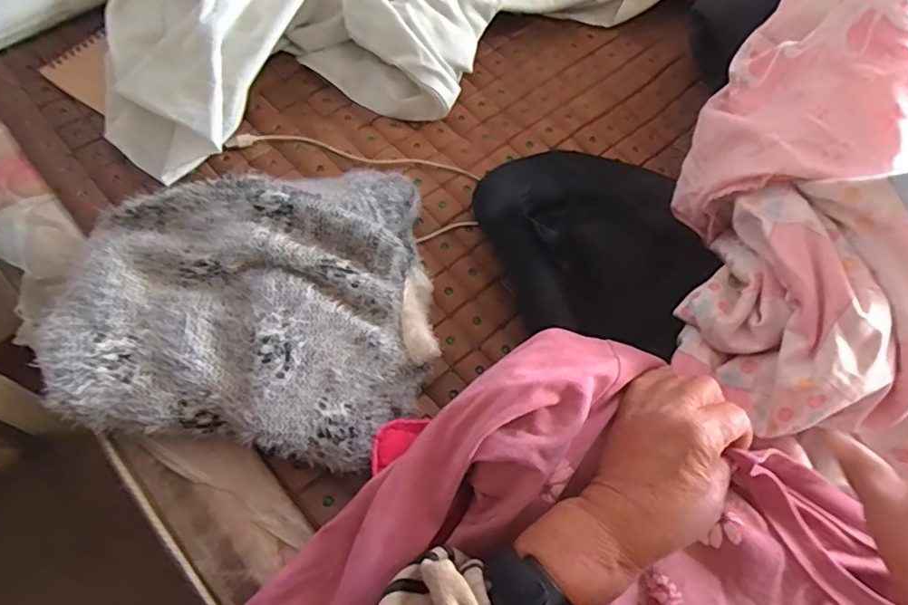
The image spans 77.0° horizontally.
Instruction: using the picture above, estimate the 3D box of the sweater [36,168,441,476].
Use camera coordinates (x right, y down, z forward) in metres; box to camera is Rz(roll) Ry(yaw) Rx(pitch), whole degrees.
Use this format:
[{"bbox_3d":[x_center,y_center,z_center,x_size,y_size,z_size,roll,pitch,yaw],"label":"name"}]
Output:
[{"bbox_3d":[-0.153,-0.016,0.459,0.282,0.067,0.257,10,62,1],"label":"sweater"}]

